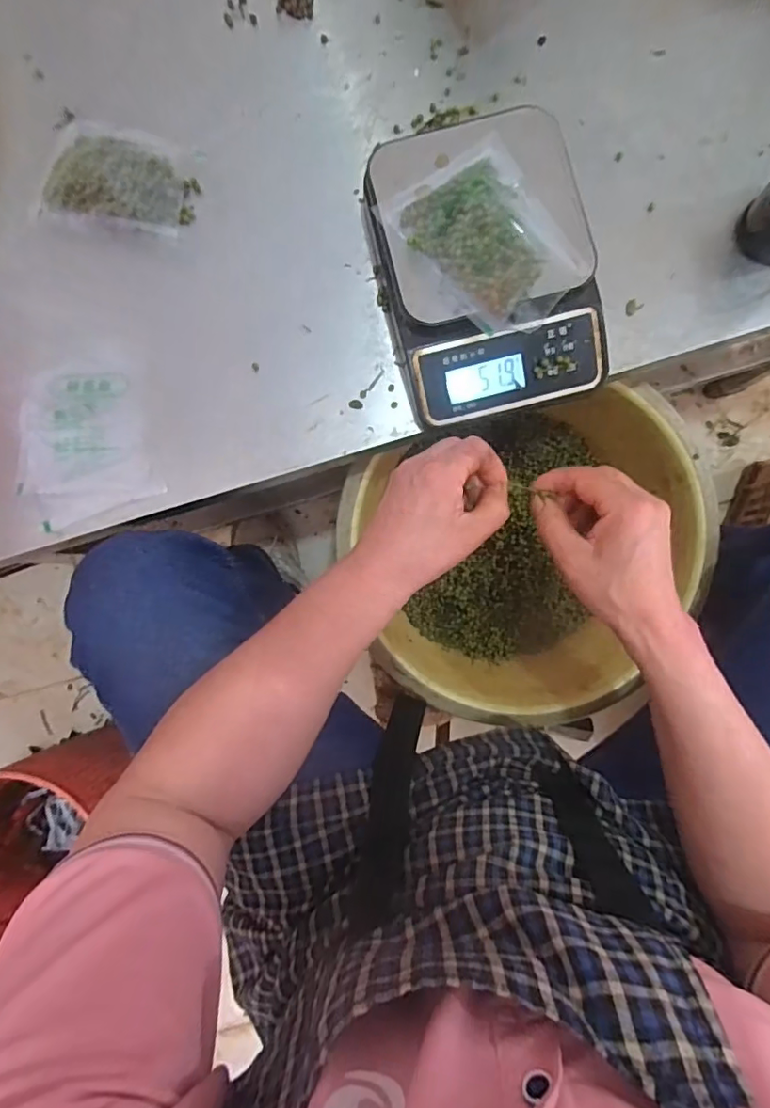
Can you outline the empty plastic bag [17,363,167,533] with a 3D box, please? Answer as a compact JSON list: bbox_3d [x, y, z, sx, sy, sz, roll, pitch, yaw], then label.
[{"bbox_3d":[-0.254,-0.097,0.454,0.110,0.011,0.134,-15,88,-1],"label":"empty plastic bag"}]

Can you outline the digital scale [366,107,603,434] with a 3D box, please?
[{"bbox_3d":[0.076,-0.215,0.411,0.152,0.063,0.203,-13,87,-1],"label":"digital scale"}]

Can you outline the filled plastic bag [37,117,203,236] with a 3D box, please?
[{"bbox_3d":[-0.222,-0.314,0.445,0.117,0.019,0.085,17,88,1],"label":"filled plastic bag"}]

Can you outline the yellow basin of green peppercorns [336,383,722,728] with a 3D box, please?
[{"bbox_3d":[0.149,0.007,0.576,0.345,0.136,0.324,0,87,0],"label":"yellow basin of green peppercorns"}]

